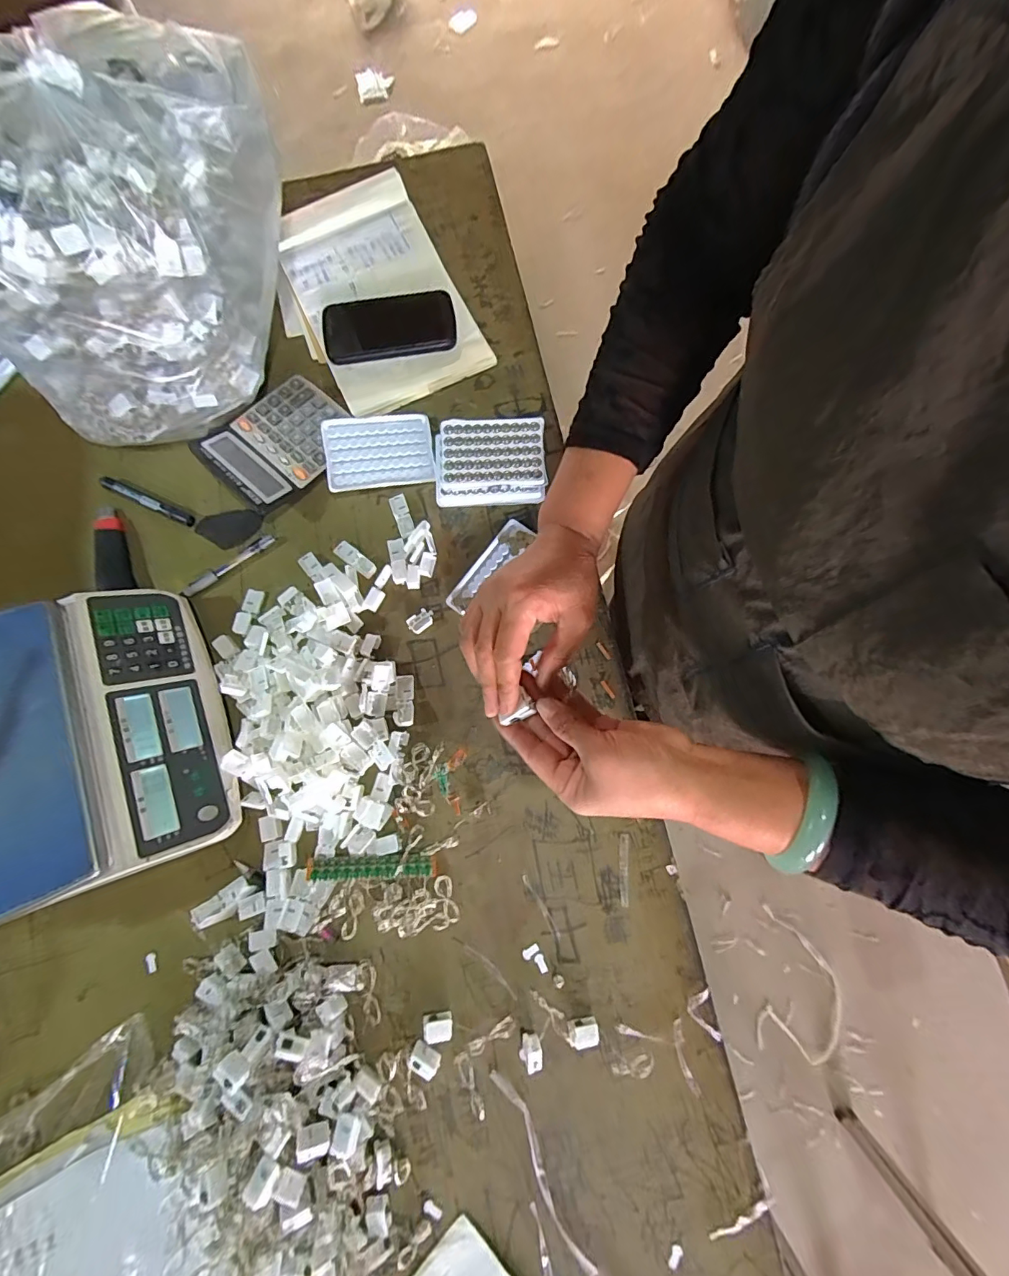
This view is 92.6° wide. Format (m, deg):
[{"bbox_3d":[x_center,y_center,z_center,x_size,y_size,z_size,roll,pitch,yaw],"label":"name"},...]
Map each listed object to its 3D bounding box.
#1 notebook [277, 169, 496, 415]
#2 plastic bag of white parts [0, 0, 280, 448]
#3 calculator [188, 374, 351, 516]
[{"bbox_3d":[-0.177,-0.450,0.626,0.216,0.019,0.320,-25,79,-4],"label":"notebook"},{"bbox_3d":[-0.378,-0.397,0.493,0.328,0.272,0.217,-18,79,-3],"label":"plastic bag of white parts"},{"bbox_3d":[-0.276,-0.243,0.587,0.129,0.030,0.166,41,82,8],"label":"calculator"}]

